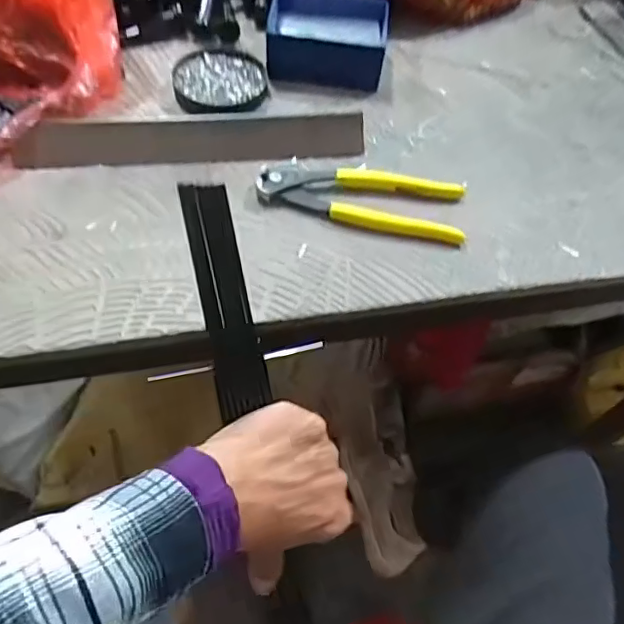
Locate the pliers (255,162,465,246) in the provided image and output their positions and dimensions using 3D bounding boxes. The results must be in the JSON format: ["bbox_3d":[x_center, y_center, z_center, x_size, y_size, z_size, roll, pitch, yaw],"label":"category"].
[{"bbox_3d":[0.041,-0.094,0.446,0.160,0.019,0.058,15,58,5],"label":"pliers"}]

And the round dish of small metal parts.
[{"bbox_3d":[-0.085,-0.216,0.520,0.083,0.017,0.076,-6,58,-9],"label":"round dish of small metal parts"}]

